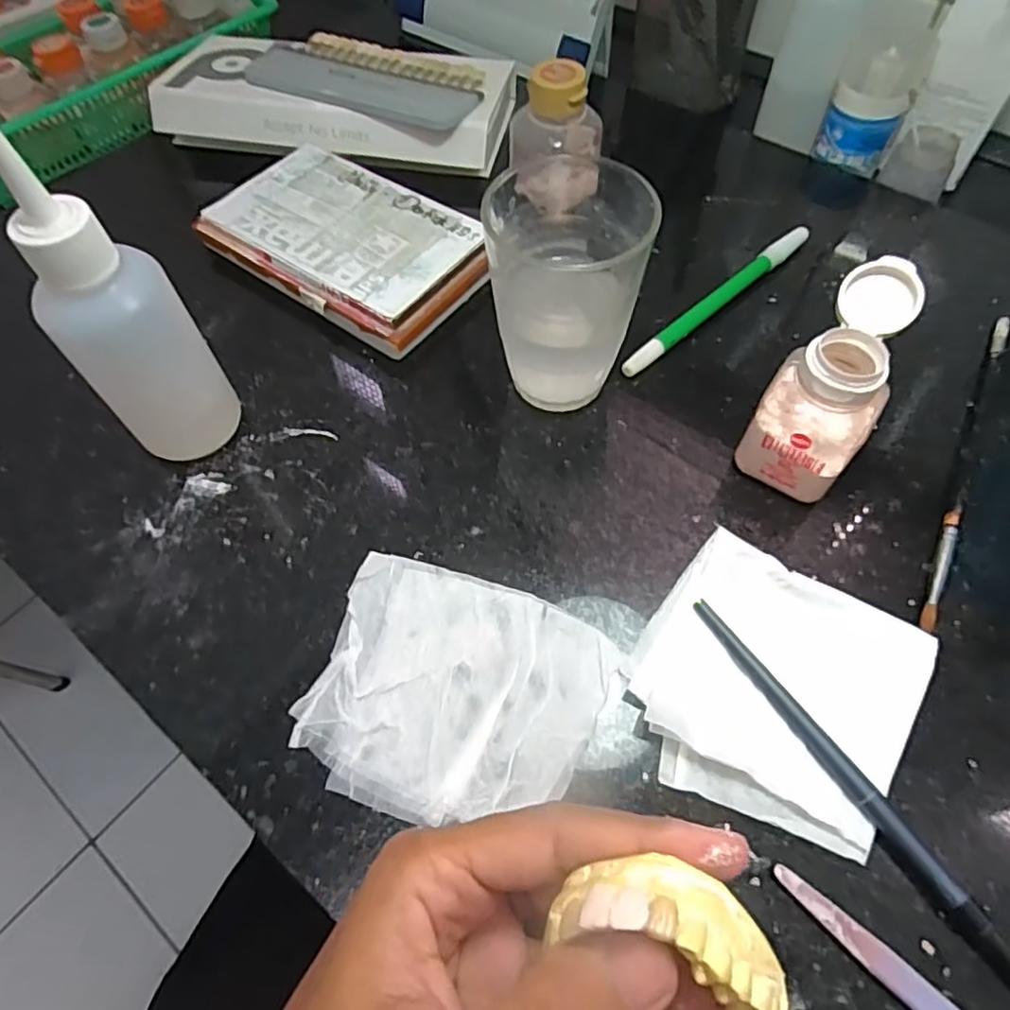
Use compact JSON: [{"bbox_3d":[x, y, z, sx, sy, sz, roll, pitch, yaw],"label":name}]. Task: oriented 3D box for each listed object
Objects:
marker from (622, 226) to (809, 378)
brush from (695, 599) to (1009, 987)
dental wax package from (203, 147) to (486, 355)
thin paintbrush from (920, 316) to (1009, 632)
[{"bbox_3d":[0.113,-0.108,0.341,0.144,0.008,0.010,-39,66,-19],"label":"marker"},{"bbox_3d":[0.123,0.099,0.219,0.010,0.006,0.165,-29,63,-14],"label":"brush"},{"bbox_3d":[-0.082,-0.142,0.358,0.154,0.024,0.091,33,66,19],"label":"dental wax package"},{"bbox_3d":[0.207,-0.024,0.289,0.007,0.008,0.186,25,64,15],"label":"thin paintbrush"}]

